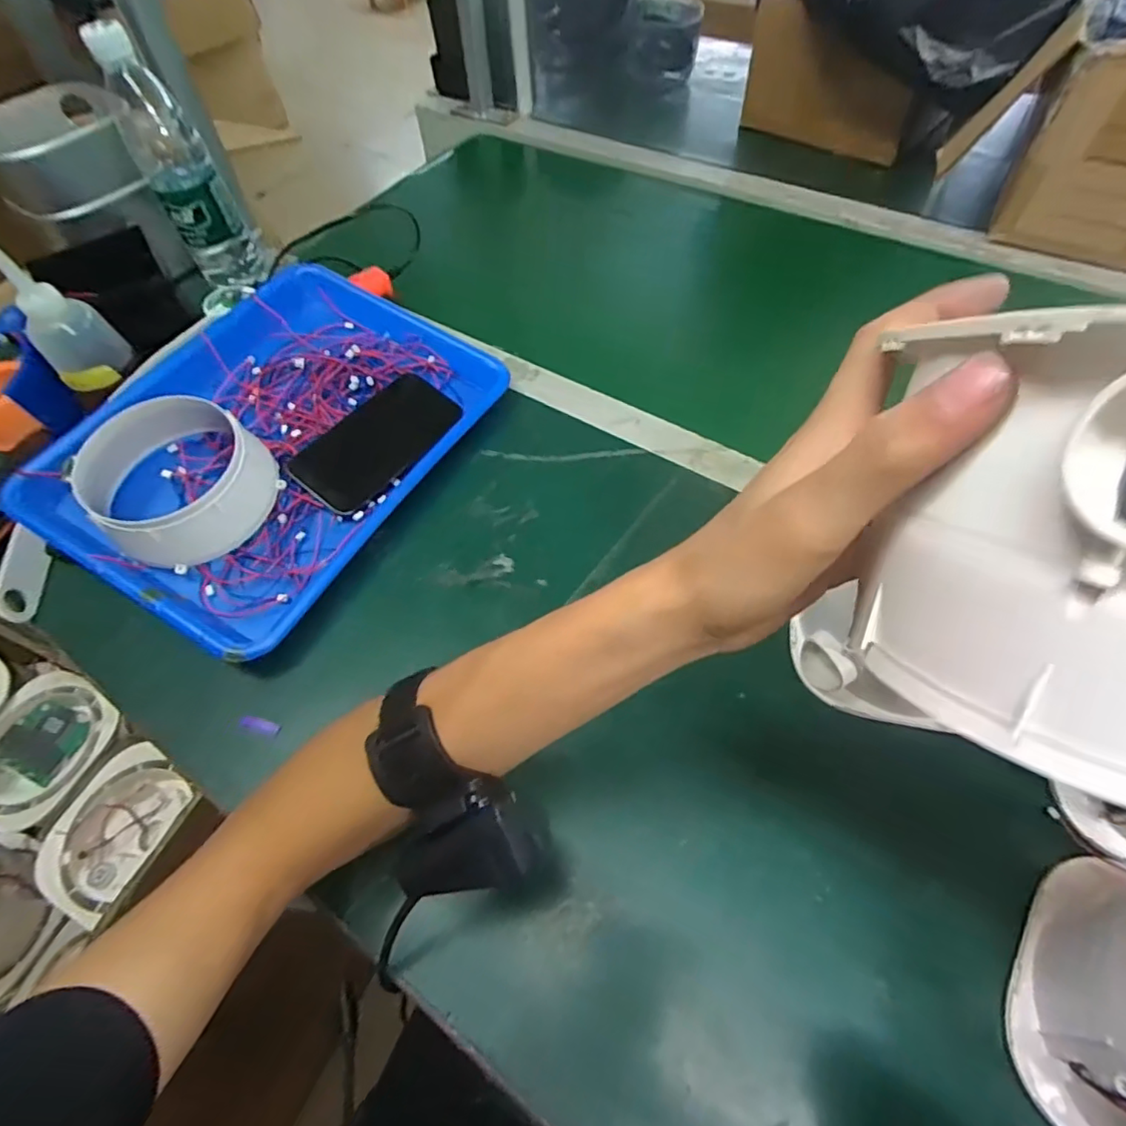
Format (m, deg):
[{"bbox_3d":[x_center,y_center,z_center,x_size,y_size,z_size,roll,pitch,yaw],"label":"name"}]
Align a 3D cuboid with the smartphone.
[{"bbox_3d":[-0.156,-0.107,0.501,0.077,0.012,0.145,29,63,20],"label":"smartphone"}]

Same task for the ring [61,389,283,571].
[{"bbox_3d":[-0.300,-0.068,0.456,0.152,0.068,0.125,34,65,22],"label":"ring"}]

